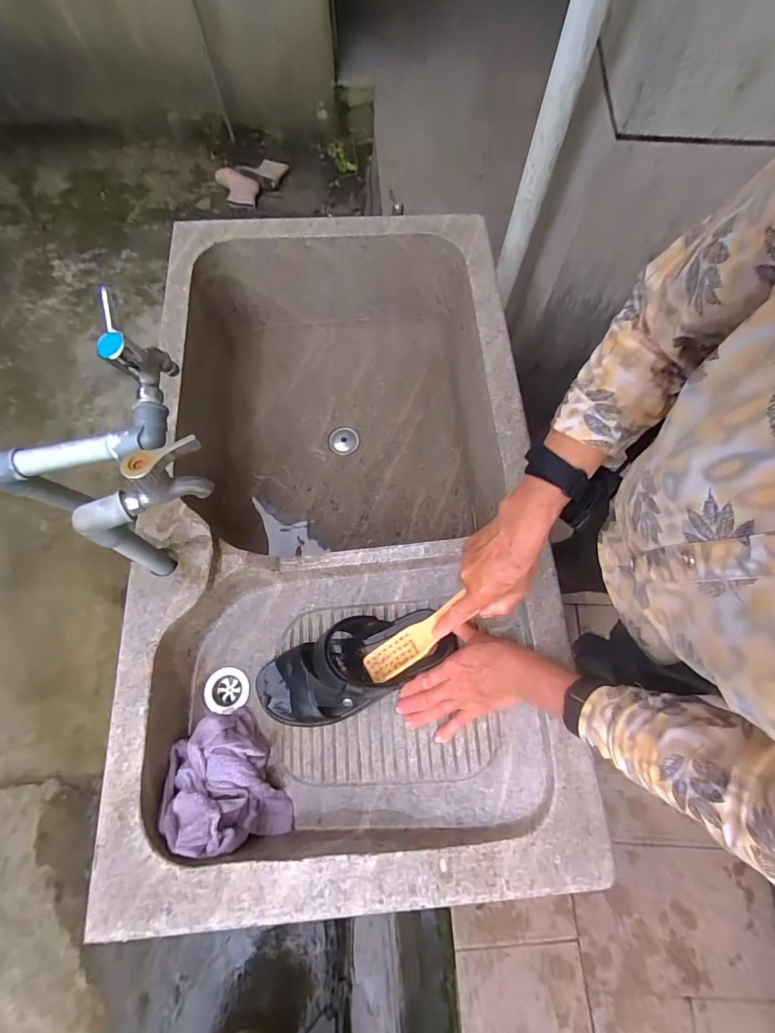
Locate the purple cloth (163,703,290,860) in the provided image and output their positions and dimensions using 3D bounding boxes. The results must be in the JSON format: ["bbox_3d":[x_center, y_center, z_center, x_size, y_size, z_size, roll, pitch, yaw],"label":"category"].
[{"bbox_3d":[-0.197,0.329,0.502,0.113,0.073,0.157,-36,75,-12],"label":"purple cloth"}]

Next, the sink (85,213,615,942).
[{"bbox_3d":[-0.069,-0.021,0.688,0.531,0.234,0.964,-3,72,-3],"label":"sink"}]

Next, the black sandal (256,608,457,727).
[{"bbox_3d":[-0.050,0.188,0.524,0.253,0.068,0.104,-23,74,3],"label":"black sandal"}]

